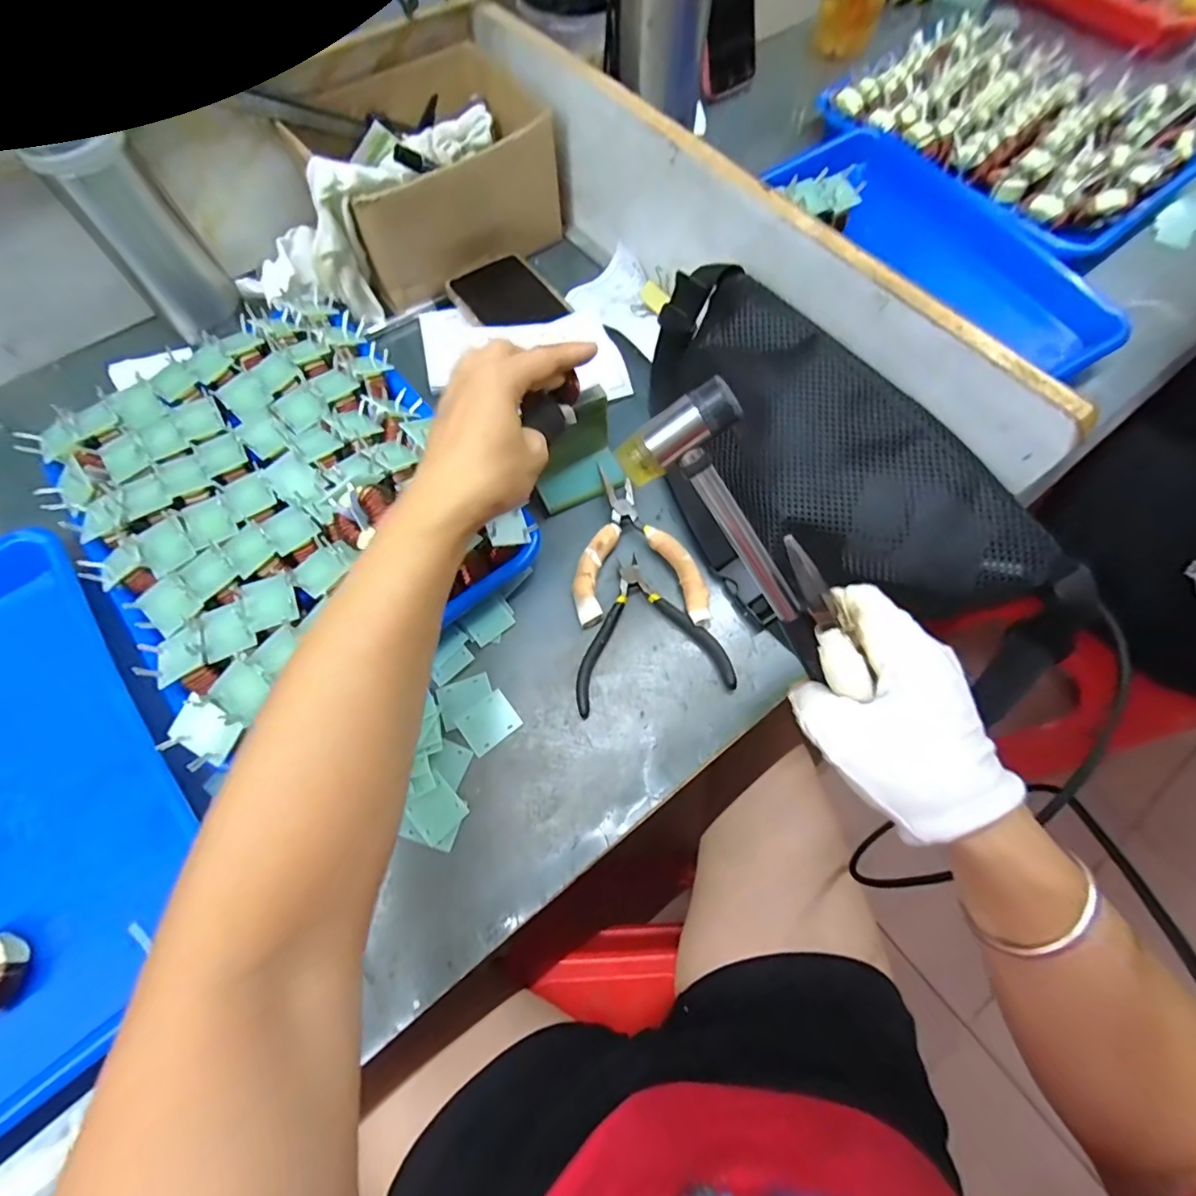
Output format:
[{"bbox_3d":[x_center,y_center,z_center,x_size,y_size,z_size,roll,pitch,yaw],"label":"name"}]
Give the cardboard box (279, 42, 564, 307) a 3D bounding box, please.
[{"bbox_3d":[-0.147,-0.387,0.474,0.199,0.083,0.169,-35,72,-13],"label":"cardboard box"}]

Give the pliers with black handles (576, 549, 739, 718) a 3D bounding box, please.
[{"bbox_3d":[0.031,0.019,0.358,0.104,0.011,0.101,-9,68,-3],"label":"pliers with black handles"}]

